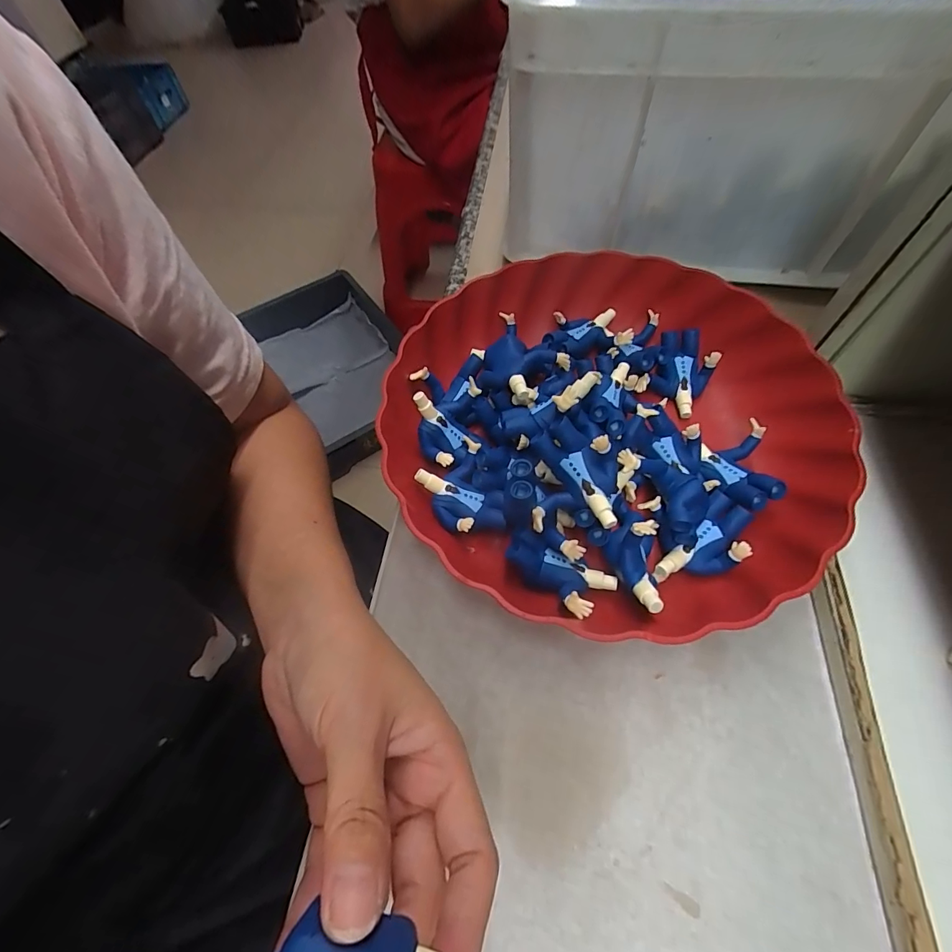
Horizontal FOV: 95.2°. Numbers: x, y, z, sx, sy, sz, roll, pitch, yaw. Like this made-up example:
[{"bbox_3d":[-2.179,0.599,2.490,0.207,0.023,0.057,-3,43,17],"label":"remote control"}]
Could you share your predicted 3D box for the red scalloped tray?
[{"bbox_3d":[0.070,-0.034,0.251,0.236,0.050,0.237,-24,61,-10],"label":"red scalloped tray"}]

